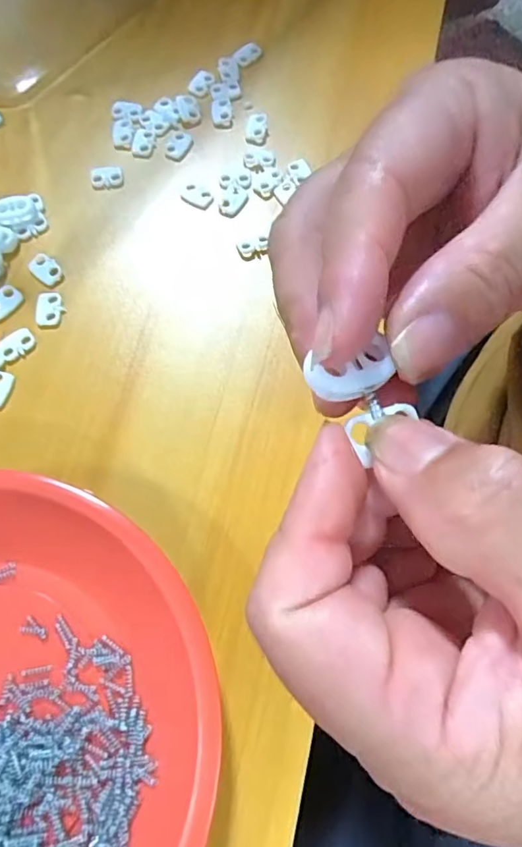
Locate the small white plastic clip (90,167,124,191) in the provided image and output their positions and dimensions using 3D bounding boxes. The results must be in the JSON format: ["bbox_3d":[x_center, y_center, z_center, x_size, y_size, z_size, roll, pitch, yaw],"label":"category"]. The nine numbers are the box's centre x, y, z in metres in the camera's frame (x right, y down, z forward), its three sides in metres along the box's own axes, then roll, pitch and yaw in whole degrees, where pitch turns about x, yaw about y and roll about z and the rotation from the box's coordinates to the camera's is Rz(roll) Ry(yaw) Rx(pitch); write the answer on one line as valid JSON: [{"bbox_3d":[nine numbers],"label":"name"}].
[{"bbox_3d":[-0.088,-0.140,0.299,0.018,0.004,0.014,-16,71,-5],"label":"small white plastic clip"}]

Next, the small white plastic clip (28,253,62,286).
[{"bbox_3d":[-0.115,-0.083,0.278,0.019,0.004,0.013,41,76,13],"label":"small white plastic clip"}]

